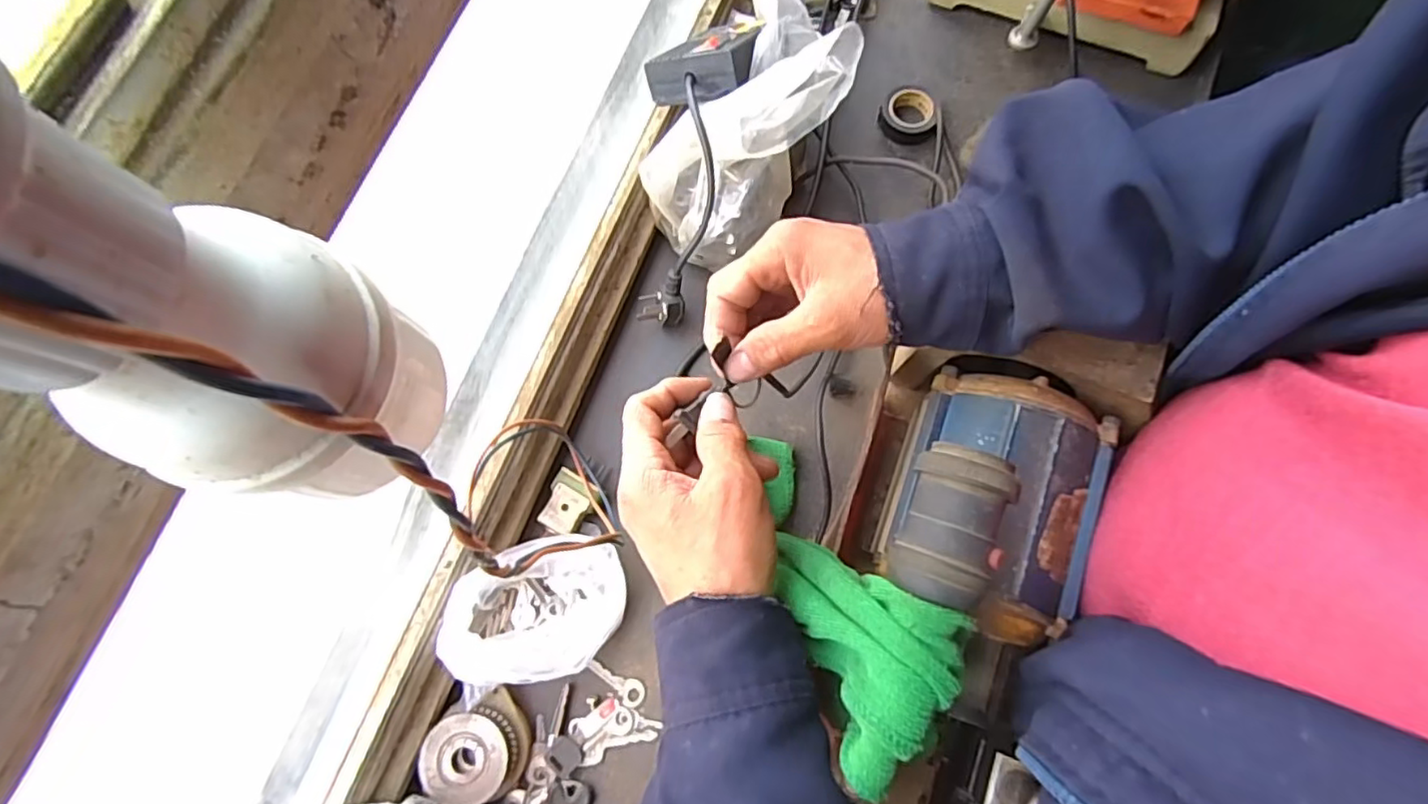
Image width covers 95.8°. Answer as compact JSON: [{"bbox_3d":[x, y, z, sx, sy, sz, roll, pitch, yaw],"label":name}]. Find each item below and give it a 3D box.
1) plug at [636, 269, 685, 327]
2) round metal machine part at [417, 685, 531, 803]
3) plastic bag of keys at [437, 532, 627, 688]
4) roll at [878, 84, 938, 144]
[{"bbox_3d":[-0.041,-0.077,0.489,0.034,0.052,0.021,-3,44,-6],"label":"plug"},{"bbox_3d":[-0.157,0.234,0.430,0.066,0.022,0.059,-31,79,-8],"label":"round metal machine part"},{"bbox_3d":[-0.118,0.138,0.438,0.104,0.056,0.092,2,77,0],"label":"plastic bag of keys"},{"bbox_3d":[0.160,-0.240,0.532,0.043,0.017,0.045,0,77,-1],"label":"roll"}]

